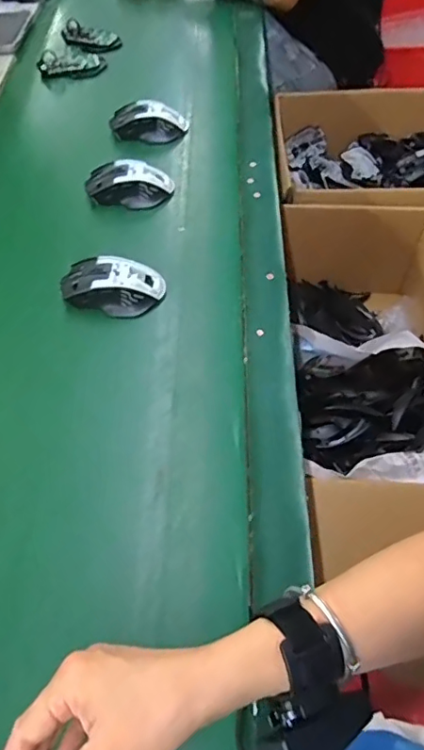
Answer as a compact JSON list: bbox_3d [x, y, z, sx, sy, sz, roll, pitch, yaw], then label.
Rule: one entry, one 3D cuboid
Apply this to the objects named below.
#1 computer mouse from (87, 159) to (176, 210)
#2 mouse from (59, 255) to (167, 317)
[{"bbox_3d":[-0.111,-0.255,0.709,0.116,0.050,0.058,1,55,2],"label":"computer mouse"},{"bbox_3d":[-0.113,-0.102,0.603,0.116,0.045,0.064,6,55,6],"label":"mouse"}]

